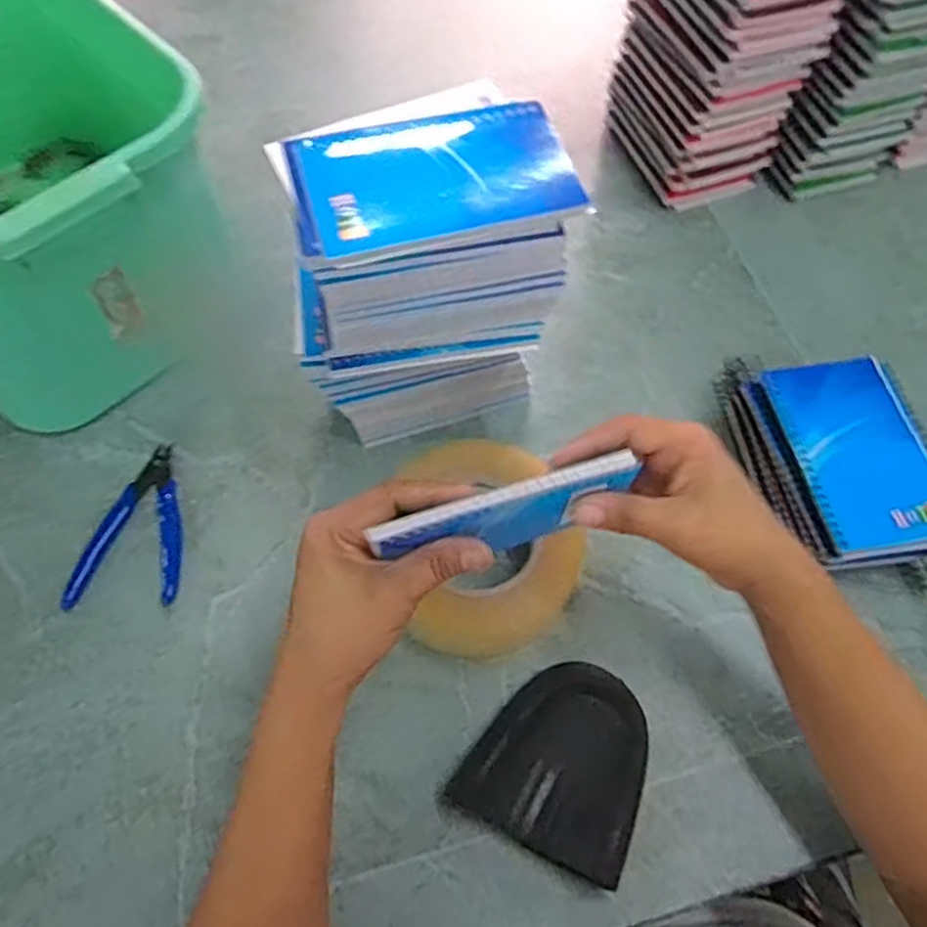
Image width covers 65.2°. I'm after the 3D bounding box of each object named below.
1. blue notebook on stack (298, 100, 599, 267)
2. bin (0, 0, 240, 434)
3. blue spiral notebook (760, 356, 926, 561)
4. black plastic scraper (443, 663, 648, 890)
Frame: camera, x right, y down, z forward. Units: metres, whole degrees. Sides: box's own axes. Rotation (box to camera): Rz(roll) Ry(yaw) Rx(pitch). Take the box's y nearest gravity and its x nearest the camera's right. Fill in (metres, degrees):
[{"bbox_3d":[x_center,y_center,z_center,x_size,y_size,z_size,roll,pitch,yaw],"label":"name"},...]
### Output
[{"bbox_3d":[-0.013,-0.143,0.361,0.130,0.011,0.085,-12,63,-7],"label":"blue notebook on stack"},{"bbox_3d":[-0.343,-0.204,0.530,0.244,0.187,0.347,-41,70,-19],"label":"bin"},{"bbox_3d":[0.253,-0.007,0.461,0.083,0.010,0.131,-10,63,-6],"label":"blue spiral notebook"},{"bbox_3d":[0.059,0.172,0.427,0.097,0.023,0.102,25,65,12],"label":"black plastic scraper"}]

